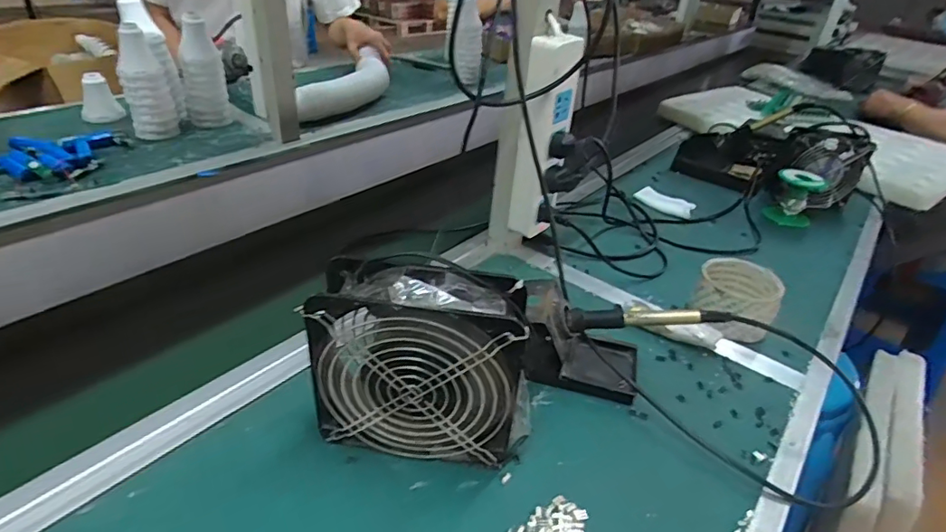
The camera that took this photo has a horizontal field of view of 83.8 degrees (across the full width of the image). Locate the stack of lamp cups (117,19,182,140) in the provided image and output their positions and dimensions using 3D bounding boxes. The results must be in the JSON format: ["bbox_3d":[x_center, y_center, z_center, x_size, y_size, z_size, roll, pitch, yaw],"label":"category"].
[{"bbox_3d":[-0.537,-0.299,0.863,0.068,0.154,0.059,-15,38,-28],"label":"stack of lamp cups"}]

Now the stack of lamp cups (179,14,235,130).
[{"bbox_3d":[-0.483,-0.346,0.942,0.071,0.182,0.061,-11,37,-24],"label":"stack of lamp cups"}]

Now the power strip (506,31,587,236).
[{"bbox_3d":[0.077,-0.142,0.592,0.054,0.213,0.050,18,35,18],"label":"power strip"}]

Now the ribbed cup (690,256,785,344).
[{"bbox_3d":[0.293,0.039,0.590,0.084,0.059,0.091,4,33,-3],"label":"ribbed cup"}]

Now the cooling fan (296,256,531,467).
[{"bbox_3d":[-0.037,0.074,0.394,0.152,0.154,0.060,8,33,4],"label":"cooling fan"}]

